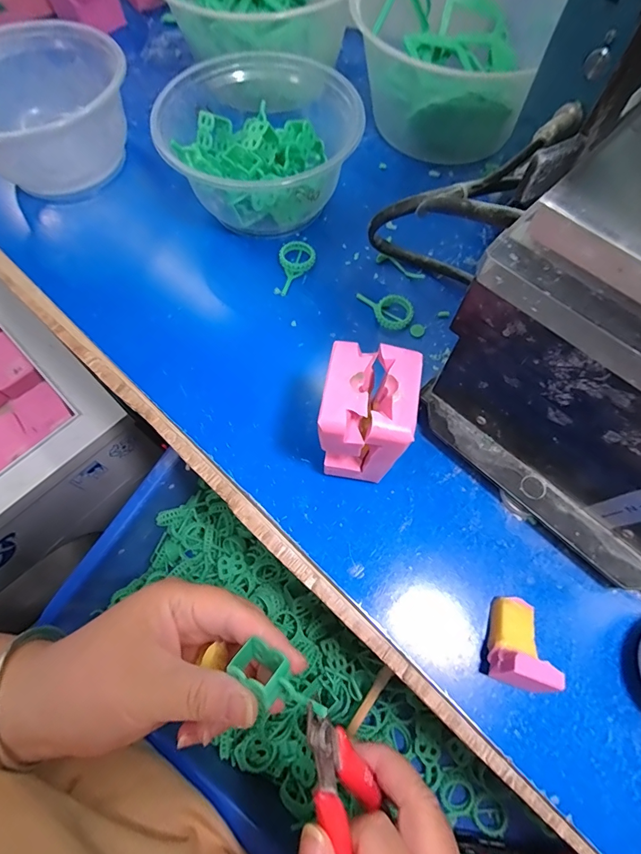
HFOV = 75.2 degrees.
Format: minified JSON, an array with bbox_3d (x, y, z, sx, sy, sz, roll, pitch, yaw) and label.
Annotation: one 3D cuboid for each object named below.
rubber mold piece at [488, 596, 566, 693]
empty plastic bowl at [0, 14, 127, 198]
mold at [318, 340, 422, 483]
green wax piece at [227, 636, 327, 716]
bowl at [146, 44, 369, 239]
[{"bbox_3d":[0.093,0.099,0.191,0.026,0.026,0.036,17,69,7],"label":"rubber mold piece"},{"bbox_3d":[-0.204,-0.229,0.308,0.127,0.056,0.117,0,68,0],"label":"empty plastic bowl"},{"bbox_3d":[0.022,-0.002,0.209,0.039,0.073,0.046,10,68,4],"label":"mold"},{"bbox_3d":[-0.019,0.113,0.183,0.042,0.022,0.018,42,74,15],"label":"green wax piece"},{"bbox_3d":[-0.042,-0.196,0.297,0.125,0.061,0.126,0,68,0],"label":"bowl"}]

